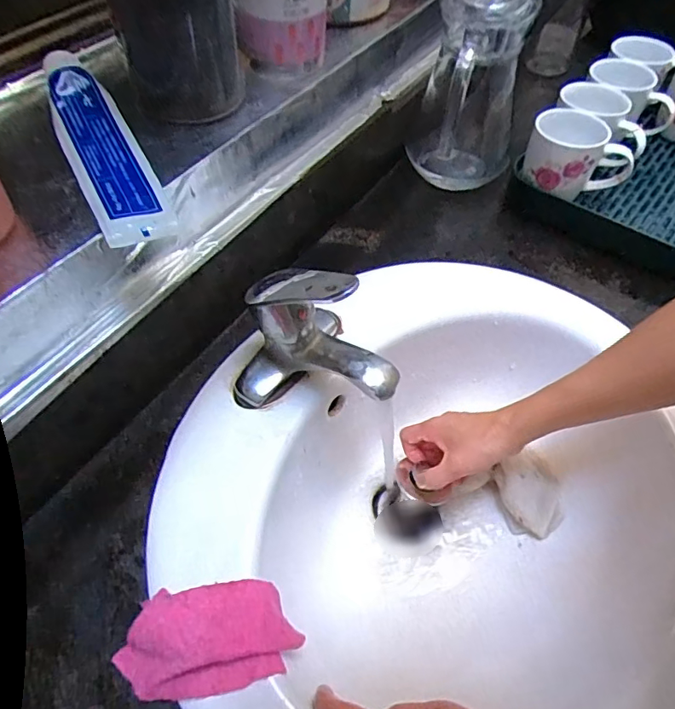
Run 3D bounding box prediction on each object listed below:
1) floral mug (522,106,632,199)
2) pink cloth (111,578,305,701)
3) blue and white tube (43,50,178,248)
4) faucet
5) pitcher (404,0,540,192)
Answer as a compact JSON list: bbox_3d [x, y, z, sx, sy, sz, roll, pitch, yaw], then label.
[{"bbox_3d":[0.271,-0.227,0.595,0.106,0.079,0.081,-13,55,-9],"label":"floral mug"},{"bbox_3d":[-0.086,0.187,0.338,0.112,0.030,0.063,-6,54,-5],"label":"pink cloth"},{"bbox_3d":[-0.185,-0.167,0.397,0.052,0.039,0.208,-25,58,-17],"label":"blue and white tube"},{"bbox_3d":[-0.018,-0.007,0.429,0.137,0.100,0.084,7,56,4],"label":"faucet"},{"bbox_3d":[0.147,-0.302,0.592,0.108,0.204,0.097,-12,55,-9],"label":"pitcher"}]

